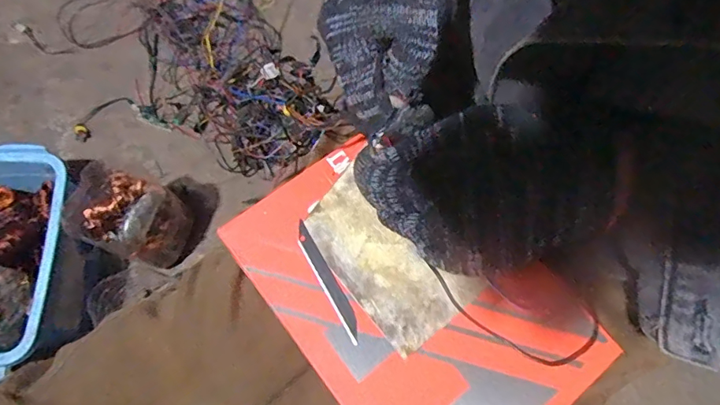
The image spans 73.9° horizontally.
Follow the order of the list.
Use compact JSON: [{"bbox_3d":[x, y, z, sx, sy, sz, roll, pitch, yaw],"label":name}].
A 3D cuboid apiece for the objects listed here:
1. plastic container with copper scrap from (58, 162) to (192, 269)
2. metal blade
[{"bbox_3d":[-0.316,0.027,0.676,0.115,0.146,0.103,19,74,6],"label":"plastic container with copper scrap"},{"bbox_3d":[-0.020,0.048,0.294,0.010,0.004,0.079,-28,75,-13],"label":"metal blade"}]

